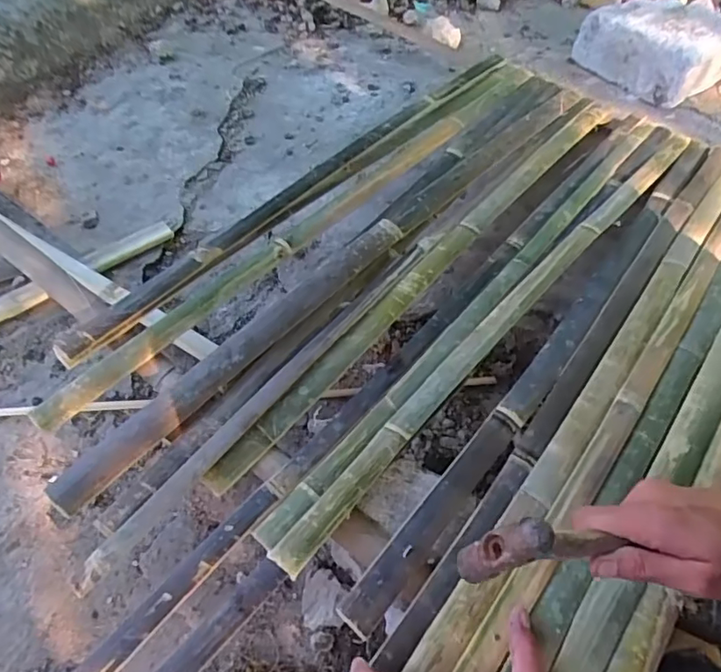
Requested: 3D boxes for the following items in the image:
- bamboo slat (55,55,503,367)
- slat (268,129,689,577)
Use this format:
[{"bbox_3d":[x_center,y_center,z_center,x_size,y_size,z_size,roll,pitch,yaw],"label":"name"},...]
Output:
[{"bbox_3d":[-0.031,-0.230,0.749,0.031,0.032,0.824,34,60,19],"label":"bamboo slat"},{"bbox_3d":[0.215,-0.070,0.644,0.033,0.018,0.848,37,61,20],"label":"slat"}]

